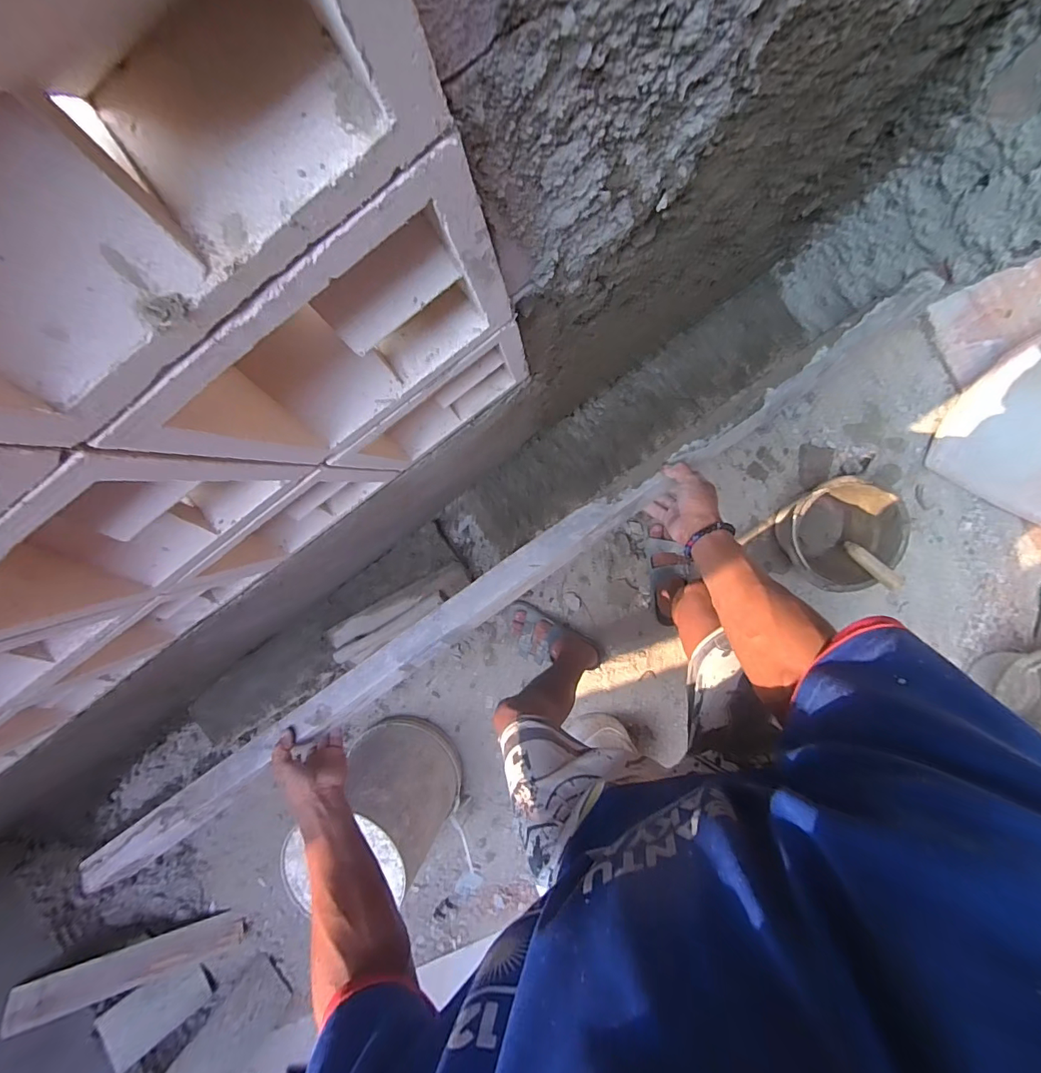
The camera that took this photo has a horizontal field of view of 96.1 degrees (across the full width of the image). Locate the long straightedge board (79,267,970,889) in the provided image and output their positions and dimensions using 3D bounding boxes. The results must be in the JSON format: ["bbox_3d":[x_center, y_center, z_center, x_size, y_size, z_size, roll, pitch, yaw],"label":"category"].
[{"bbox_3d":[-0.013,0.072,0.631,1.293,0.038,0.050,-35,94,-1],"label":"long straightedge board"}]

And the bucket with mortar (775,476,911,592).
[{"bbox_3d":[0.710,-0.006,1.066,0.250,0.191,0.229,1,97,4],"label":"bucket with mortar"}]

